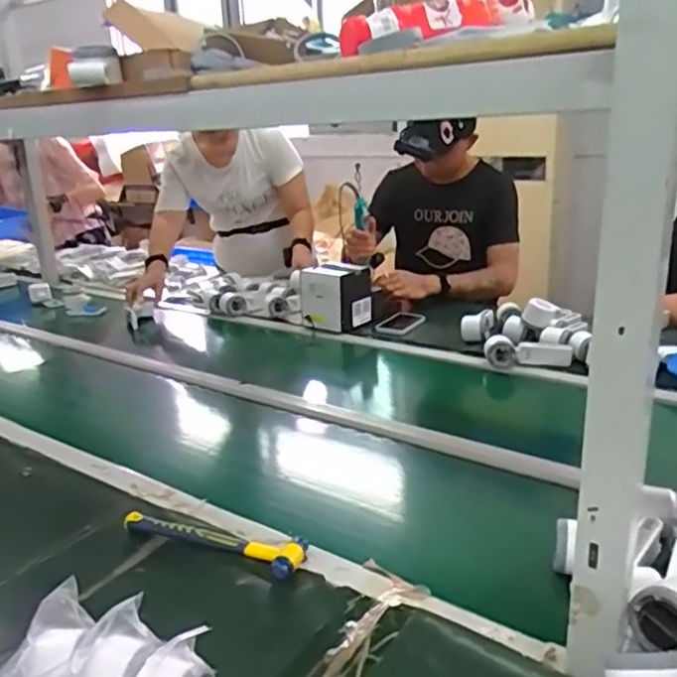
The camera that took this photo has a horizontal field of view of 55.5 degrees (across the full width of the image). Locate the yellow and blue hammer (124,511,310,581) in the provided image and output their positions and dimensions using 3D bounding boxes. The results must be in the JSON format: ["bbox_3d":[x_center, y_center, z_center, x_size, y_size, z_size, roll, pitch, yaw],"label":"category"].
[{"bbox_3d":[-0.155,0.242,0.786,0.240,0.022,0.059,6,21,24],"label":"yellow and blue hammer"}]

